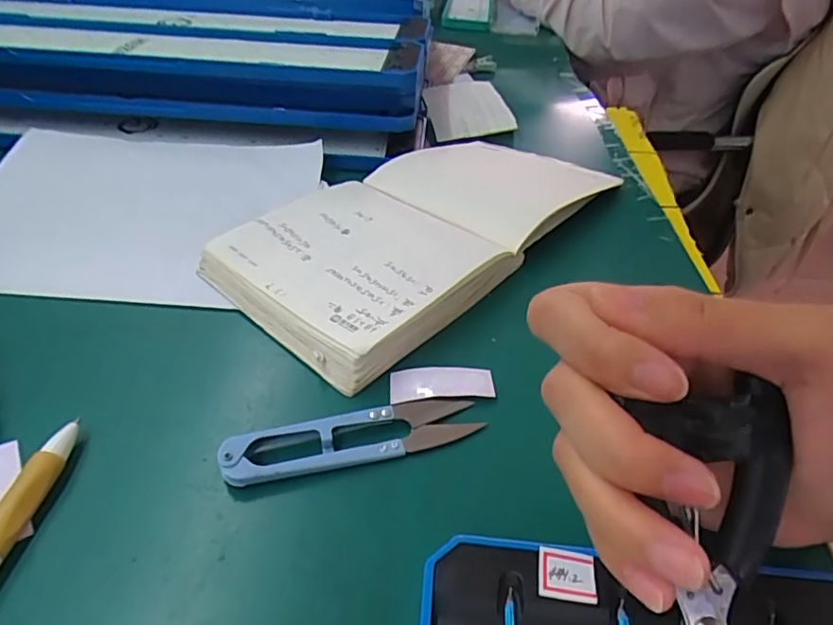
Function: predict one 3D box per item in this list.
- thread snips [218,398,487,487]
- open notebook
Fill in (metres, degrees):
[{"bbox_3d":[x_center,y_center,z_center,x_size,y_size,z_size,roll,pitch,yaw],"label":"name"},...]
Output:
[{"bbox_3d":[-0.025,0.050,0.222,0.100,0.010,0.023,-12,44,-15],"label":"thread snips"},{"bbox_3d":[0.007,-0.058,0.333,0.128,0.022,0.239,33,50,30],"label":"open notebook"}]

